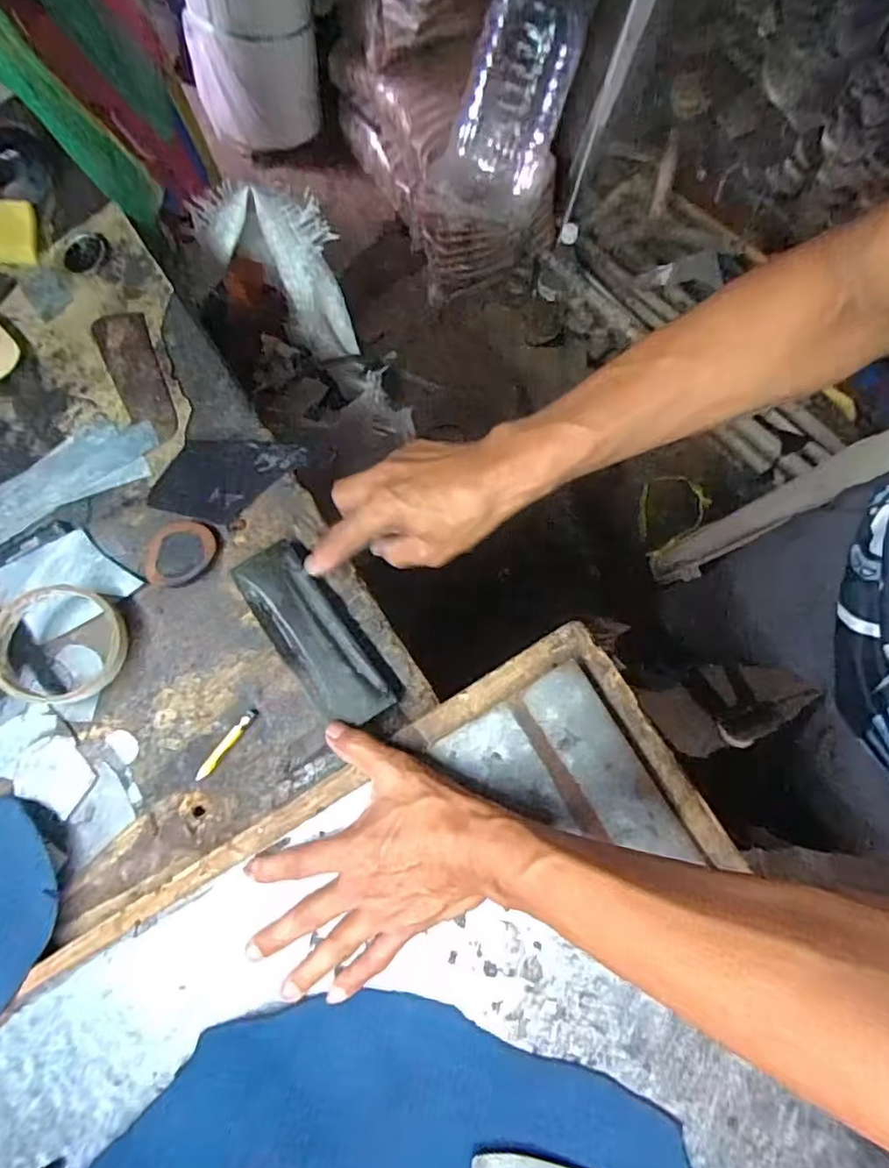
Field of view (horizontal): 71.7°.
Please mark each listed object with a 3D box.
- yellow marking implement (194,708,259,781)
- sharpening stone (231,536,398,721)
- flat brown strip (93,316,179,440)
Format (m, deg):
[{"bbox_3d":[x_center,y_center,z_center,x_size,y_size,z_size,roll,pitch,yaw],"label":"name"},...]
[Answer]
[{"bbox_3d":[-0.155,0.115,0.439,0.008,0.006,0.060,36,77,12],"label":"yellow marking implement"},{"bbox_3d":[-0.095,0.037,0.448,0.058,0.017,0.148,-38,76,-9],"label":"sharpening stone"},{"bbox_3d":[-0.270,-0.182,0.536,0.046,0.008,0.138,-23,72,-3],"label":"flat brown strip"}]

